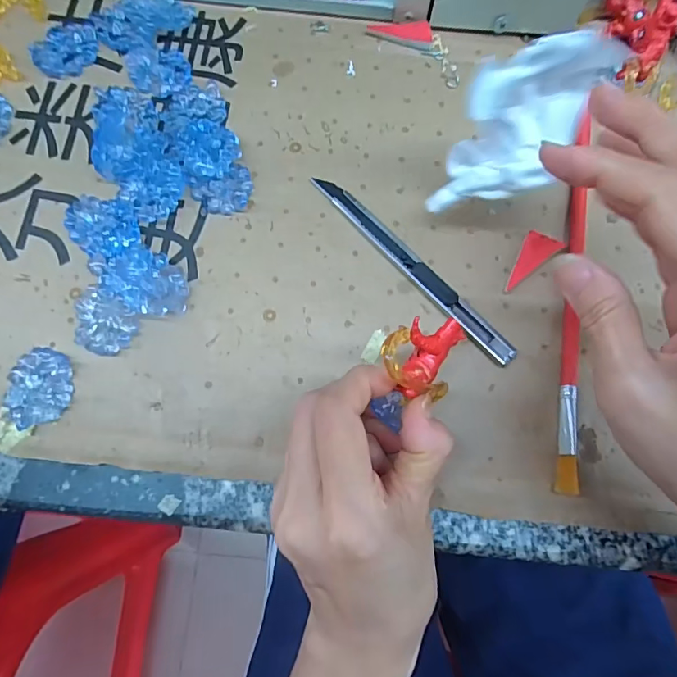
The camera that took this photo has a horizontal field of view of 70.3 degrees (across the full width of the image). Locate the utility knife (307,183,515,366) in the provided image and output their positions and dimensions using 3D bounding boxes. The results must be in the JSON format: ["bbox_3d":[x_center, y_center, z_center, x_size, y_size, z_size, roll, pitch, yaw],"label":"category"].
[{"bbox_3d":[0.038,-0.038,0.249,0.012,0.009,0.134,-42,81,-10],"label":"utility knife"}]

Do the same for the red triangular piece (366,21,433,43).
[{"bbox_3d":[0.037,-0.186,0.289,0.038,0.004,0.012,7,76,0],"label":"red triangular piece"}]

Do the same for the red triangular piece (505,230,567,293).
[{"bbox_3d":[0.098,-0.043,0.253,0.038,0.006,0.017,-36,80,-9],"label":"red triangular piece"}]

